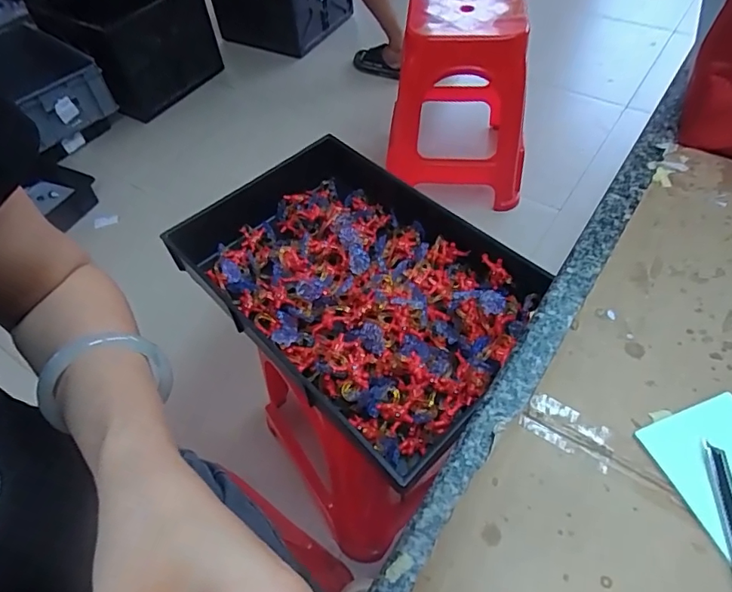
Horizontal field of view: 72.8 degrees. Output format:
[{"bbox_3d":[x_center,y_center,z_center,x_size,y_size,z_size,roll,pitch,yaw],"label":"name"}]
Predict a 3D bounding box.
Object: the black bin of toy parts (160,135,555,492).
[{"bbox_3d":[-0.021,-0.032,0.677,0.316,0.082,0.496,-38,58,-22],"label":"black bin of toy parts"}]

